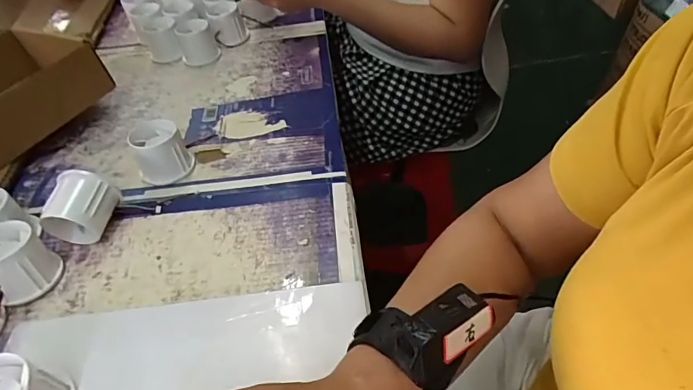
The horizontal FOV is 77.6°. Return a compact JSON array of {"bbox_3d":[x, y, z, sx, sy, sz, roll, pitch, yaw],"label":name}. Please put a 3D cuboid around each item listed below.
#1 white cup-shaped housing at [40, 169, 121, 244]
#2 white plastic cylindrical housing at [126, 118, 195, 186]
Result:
[{"bbox_3d":[-0.254,0.015,0.412,0.062,0.057,0.053,5,47,11],"label":"white cup-shaped housing"},{"bbox_3d":[-0.203,-0.046,0.473,0.056,0.051,0.055,-3,46,3],"label":"white plastic cylindrical housing"}]

